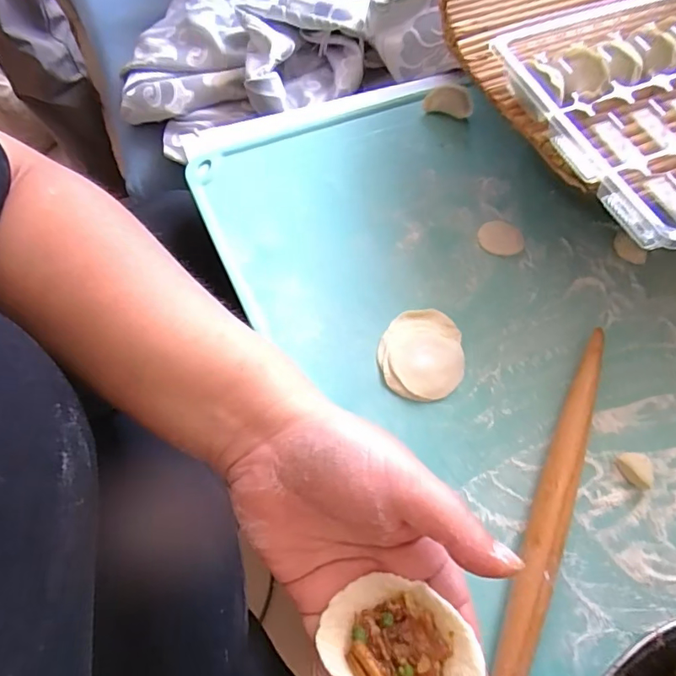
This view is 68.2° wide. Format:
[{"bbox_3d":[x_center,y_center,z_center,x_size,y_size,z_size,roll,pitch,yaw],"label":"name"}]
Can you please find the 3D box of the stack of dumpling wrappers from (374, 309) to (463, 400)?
[{"bbox_3d":[0.069,0.013,0.412,0.067,0.009,0.077,1,65,-3],"label":"stack of dumpling wrappers"}]

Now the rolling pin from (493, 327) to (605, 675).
[{"bbox_3d":[0.147,0.127,0.355,0.022,0.023,0.321,23,66,8],"label":"rolling pin"}]

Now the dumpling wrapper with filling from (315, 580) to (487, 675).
[{"bbox_3d":[0.024,0.124,0.192,0.050,0.016,0.059,-28,69,-15],"label":"dumpling wrapper with filling"}]

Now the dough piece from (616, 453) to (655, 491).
[{"bbox_3d":[0.227,0.100,0.377,0.017,0.012,0.028,-19,67,-12],"label":"dough piece"}]

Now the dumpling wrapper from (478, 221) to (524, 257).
[{"bbox_3d":[0.154,-0.094,0.471,0.042,0.005,0.035,21,65,7],"label":"dumpling wrapper"}]

